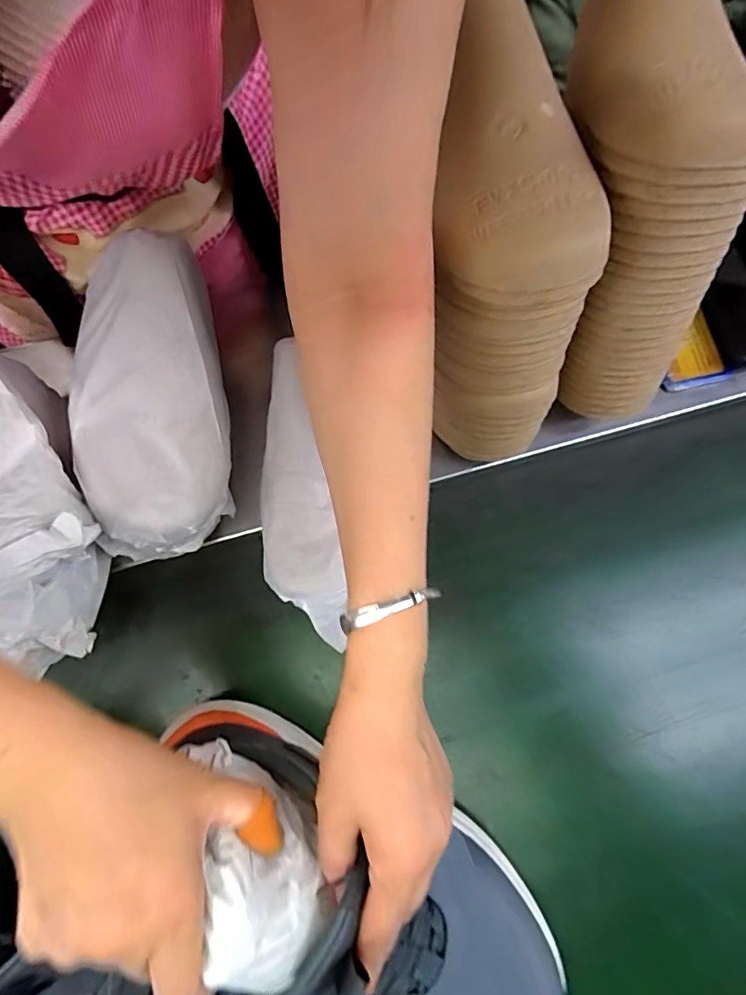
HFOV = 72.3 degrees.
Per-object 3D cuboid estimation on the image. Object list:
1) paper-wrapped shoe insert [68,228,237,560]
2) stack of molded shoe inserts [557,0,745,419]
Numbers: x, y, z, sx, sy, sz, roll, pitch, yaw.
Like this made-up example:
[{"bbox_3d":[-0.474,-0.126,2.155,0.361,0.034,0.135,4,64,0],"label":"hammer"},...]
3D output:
[{"bbox_3d":[-0.151,-0.064,0.352,0.101,0.061,0.215,0,95,2],"label":"paper-wrapped shoe insert"},{"bbox_3d":[0.160,-0.206,0.343,0.075,0.186,0.233,-10,73,-1],"label":"stack of molded shoe inserts"}]

